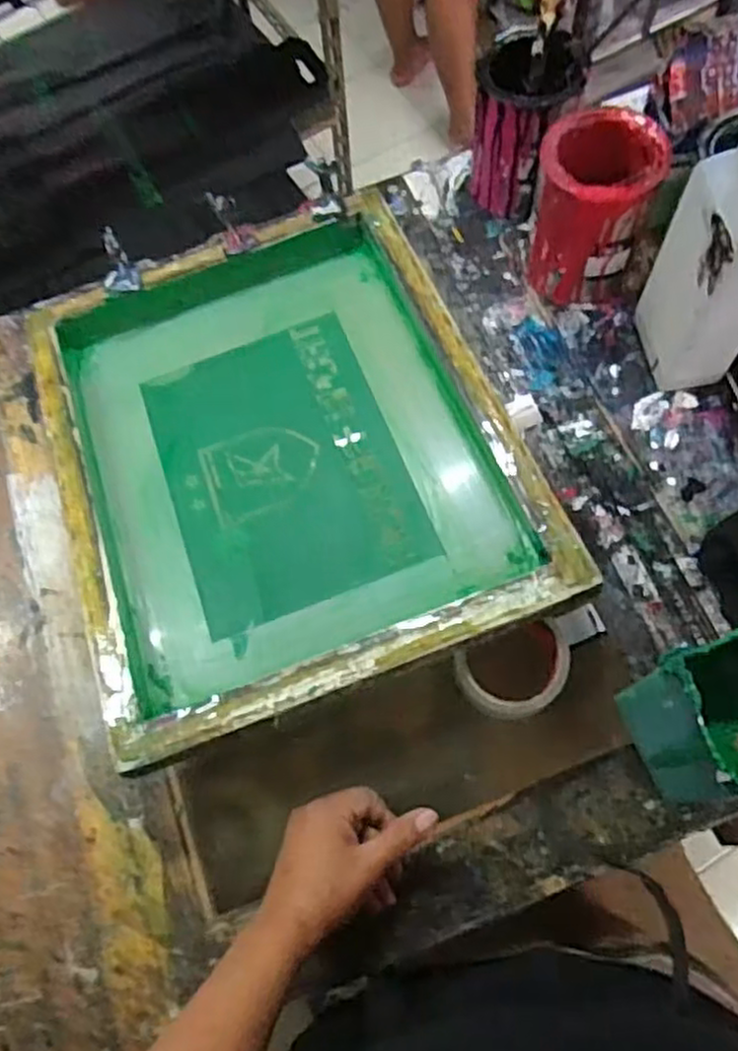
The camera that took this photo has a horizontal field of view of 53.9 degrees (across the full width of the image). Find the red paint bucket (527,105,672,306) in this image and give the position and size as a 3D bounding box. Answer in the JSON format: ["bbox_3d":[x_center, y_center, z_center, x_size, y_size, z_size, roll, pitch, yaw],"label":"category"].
[{"bbox_3d":[0.213,-0.304,0.694,0.105,0.146,0.115,8,70,8],"label":"red paint bucket"}]

